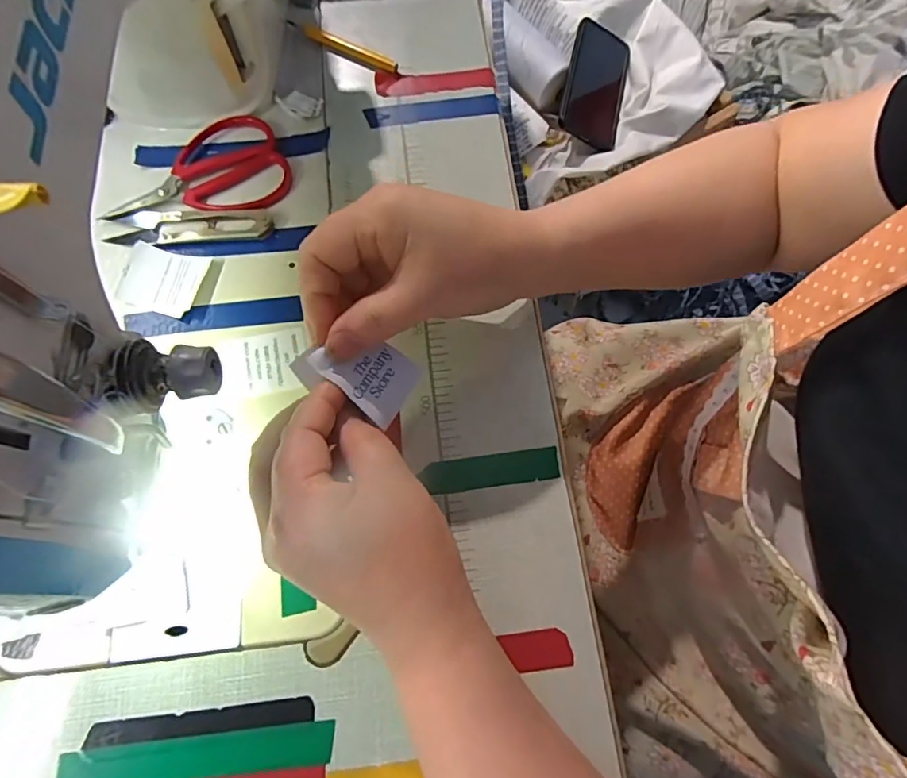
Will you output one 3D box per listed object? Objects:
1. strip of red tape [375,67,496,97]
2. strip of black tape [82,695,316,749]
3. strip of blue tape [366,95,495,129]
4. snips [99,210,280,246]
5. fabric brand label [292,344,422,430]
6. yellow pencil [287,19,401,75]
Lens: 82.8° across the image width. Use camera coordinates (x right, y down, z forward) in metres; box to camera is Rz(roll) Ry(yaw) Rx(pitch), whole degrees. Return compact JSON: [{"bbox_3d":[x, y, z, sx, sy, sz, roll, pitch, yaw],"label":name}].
[{"bbox_3d":[-0.012,-0.214,0.357,0.083,0.004,0.020,-6,71,-4],"label":"strip of red tape"},{"bbox_3d":[-0.117,0.155,0.238,0.101,0.004,0.011,-6,72,-3],"label":"strip of black tape"},{"bbox_3d":[-0.014,-0.189,0.350,0.090,0.004,0.015,-7,72,-3],"label":"strip of blue tape"},{"bbox_3d":[-0.163,-0.100,0.318,0.098,0.007,0.024,1,71,-1],"label":"snips"},{"bbox_3d":[-0.044,-0.009,0.247,0.054,0.011,0.037,34,58,-21],"label":"fabric brand label"},{"bbox_3d":[-0.079,-0.243,0.362,0.090,0.010,0.008,29,74,9],"label":"yellow pencil"}]

